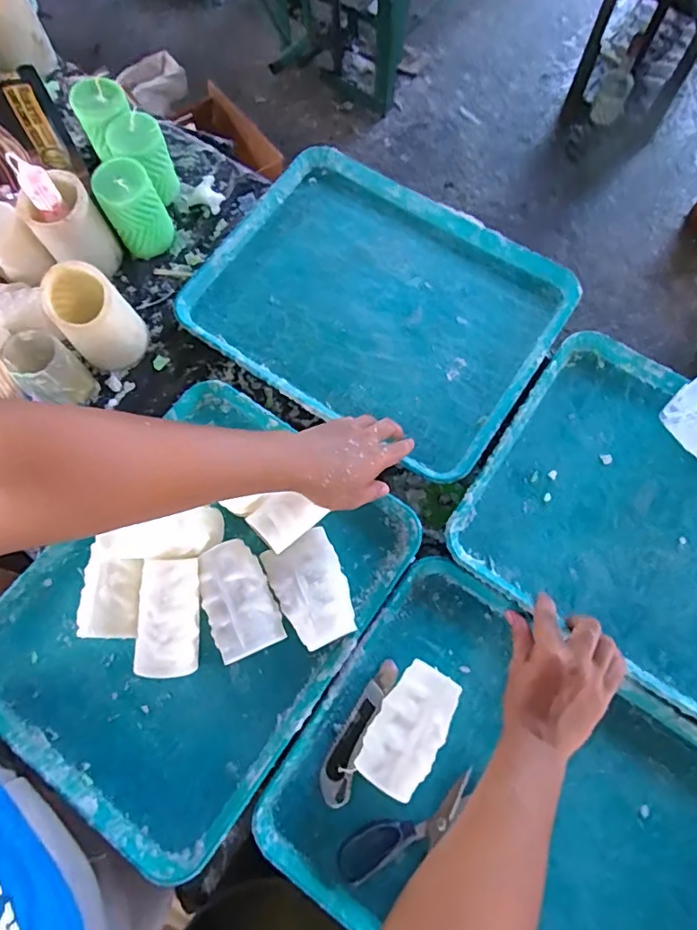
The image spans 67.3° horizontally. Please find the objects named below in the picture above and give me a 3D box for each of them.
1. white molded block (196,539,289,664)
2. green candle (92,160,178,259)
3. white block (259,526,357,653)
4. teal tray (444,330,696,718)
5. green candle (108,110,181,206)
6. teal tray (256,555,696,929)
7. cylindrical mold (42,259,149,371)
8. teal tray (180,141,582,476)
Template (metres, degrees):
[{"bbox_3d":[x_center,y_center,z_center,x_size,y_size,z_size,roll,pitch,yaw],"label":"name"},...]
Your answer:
[{"bbox_3d":[-0.119,0.146,0.570,0.068,0.045,0.116,-23,74,-5],"label":"white molded block"},{"bbox_3d":[-0.278,-0.334,0.684,0.071,0.099,0.068,-22,74,-4],"label":"green candle"},{"bbox_3d":[-0.040,0.135,0.568,0.076,0.052,0.116,-24,74,-5],"label":"white block"},{"bbox_3d":[0.375,0.075,0.589,0.435,0.029,0.333,33,77,11],"label":"teal tray"},{"bbox_3d":[-0.272,-0.405,0.706,0.072,0.099,0.071,-27,74,-6],"label":"green candle"},{"bbox_3d":[0.174,0.351,0.518,0.432,0.034,0.335,35,78,12],"label":"teal tray"},{"bbox_3d":[-0.302,-0.173,0.636,0.082,0.110,0.091,-33,75,-7],"label":"cylindrical mold"},{"bbox_3d":[0.036,-0.217,0.692,0.438,0.026,0.335,32,77,11],"label":"teal tray"}]

